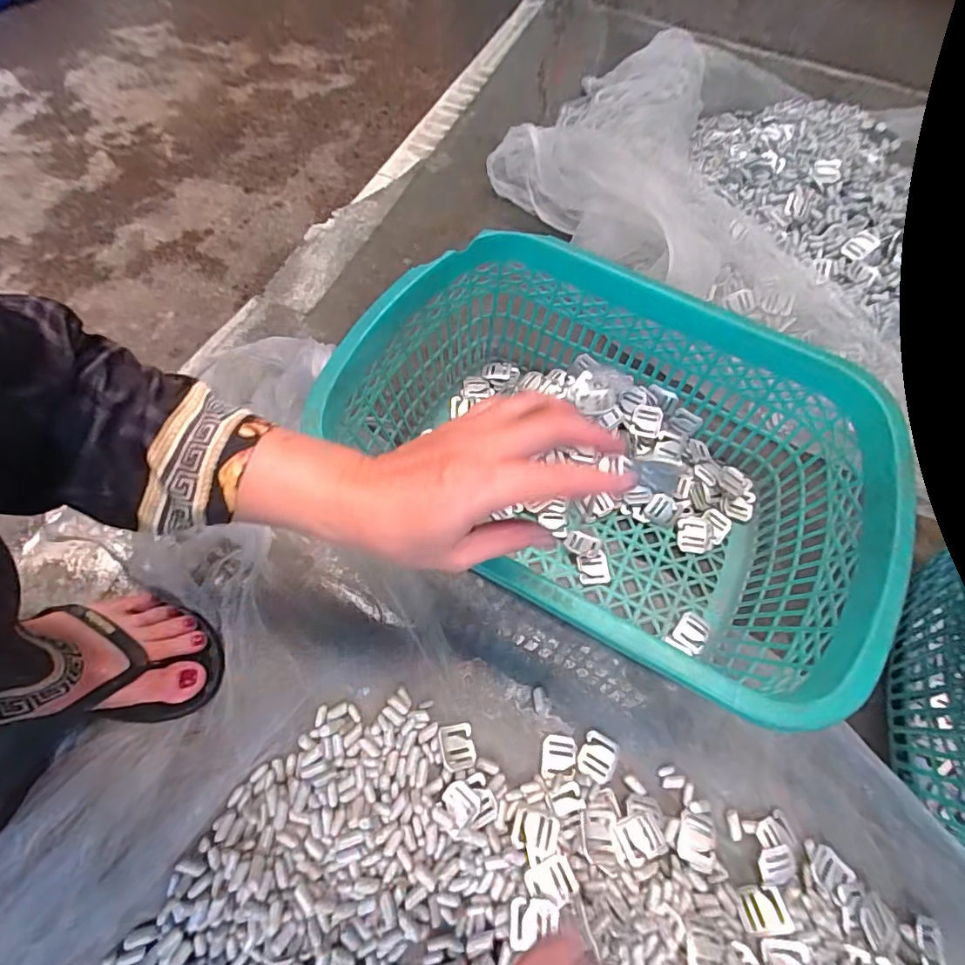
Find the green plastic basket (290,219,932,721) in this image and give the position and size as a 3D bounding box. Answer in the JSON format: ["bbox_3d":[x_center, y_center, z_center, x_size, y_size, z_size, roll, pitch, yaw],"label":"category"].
[{"bbox_3d":[0.104,-0.019,0.470,0.441,0.161,0.329,27,64,8],"label":"green plastic basket"}]

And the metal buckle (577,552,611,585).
[{"bbox_3d":[0.112,0.087,0.506,0.030,0.005,0.030,-6,64,-8],"label":"metal buckle"}]

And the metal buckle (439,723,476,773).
[{"bbox_3d":[-0.021,0.225,0.426,0.029,0.004,0.034,0,54,-20],"label":"metal buckle"}]

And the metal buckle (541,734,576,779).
[{"bbox_3d":[0.066,0.235,0.429,0.028,0.006,0.033,10,63,0],"label":"metal buckle"}]

